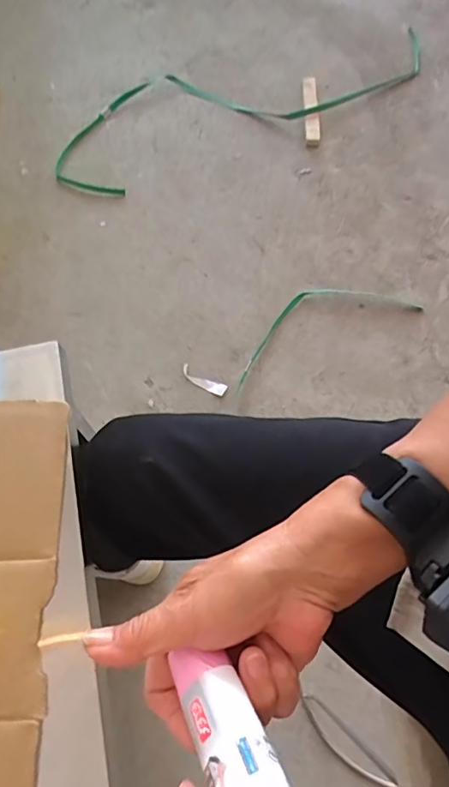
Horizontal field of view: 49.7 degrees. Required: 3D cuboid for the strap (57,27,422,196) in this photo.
[{"bbox_3d":[0.041,-0.776,1.260,1.030,0.057,0.467,-24,60,-12],"label":"strap"}]

